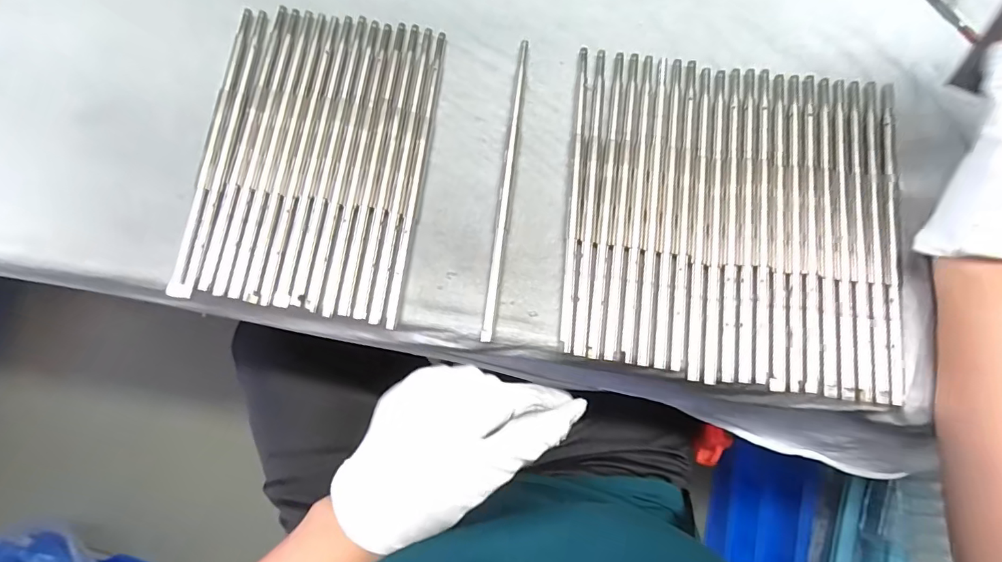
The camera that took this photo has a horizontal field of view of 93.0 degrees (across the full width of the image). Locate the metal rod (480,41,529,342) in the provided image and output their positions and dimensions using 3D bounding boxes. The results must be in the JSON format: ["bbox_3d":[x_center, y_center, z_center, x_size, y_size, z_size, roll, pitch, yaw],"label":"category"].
[{"bbox_3d":[0.004,-0.065,0.317,0.007,0.006,0.208,7,78,2],"label":"metal rod"}]

